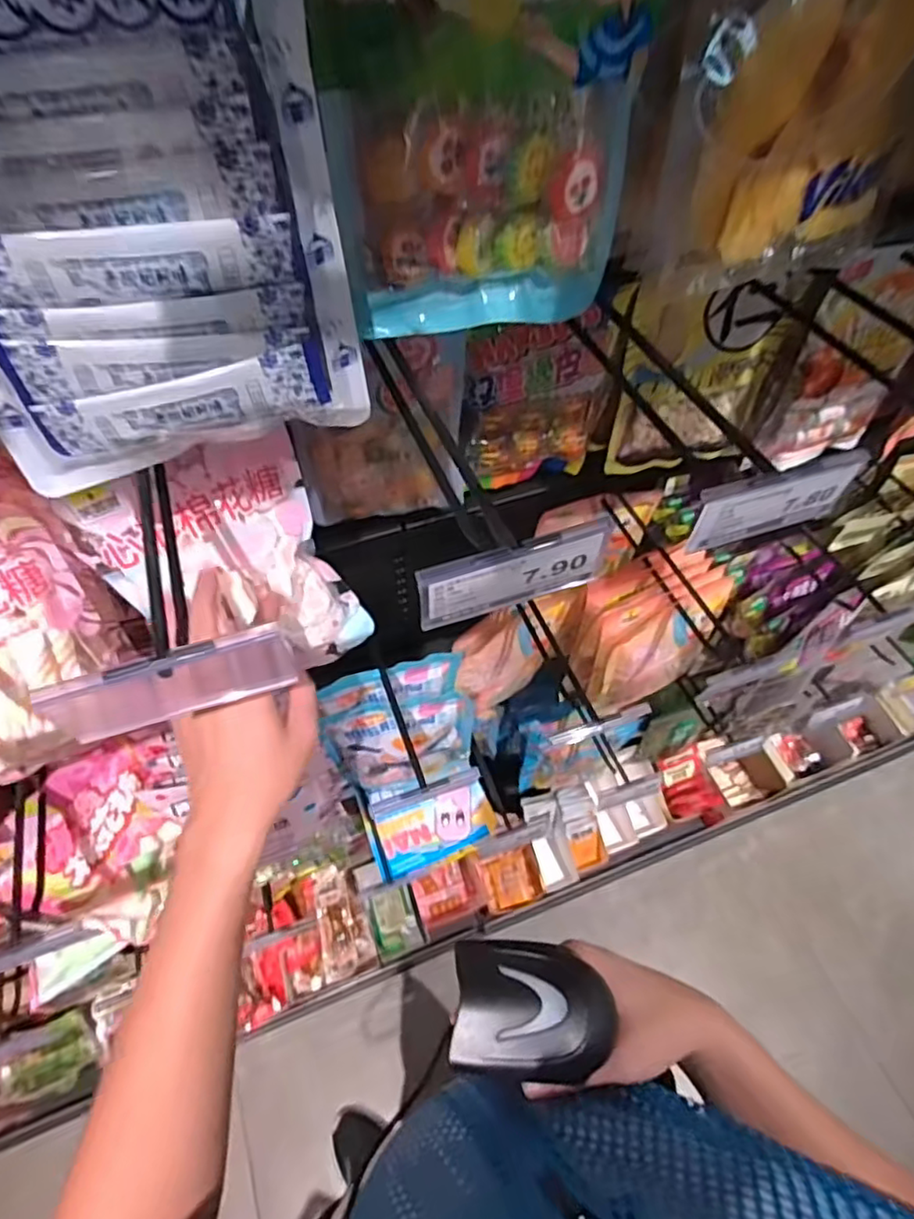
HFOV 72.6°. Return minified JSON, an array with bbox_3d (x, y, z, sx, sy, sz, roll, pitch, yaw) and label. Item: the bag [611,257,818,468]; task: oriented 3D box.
[{"bbox_3d":[0.242,-0.231,0.628,0.181,0.216,0.043,-4,57,-4],"label":"bag"}]

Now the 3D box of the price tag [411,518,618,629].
[{"bbox_3d":[0.029,-0.018,0.309,0.100,0.046,0.008,-17,55,-12],"label":"price tag"}]

